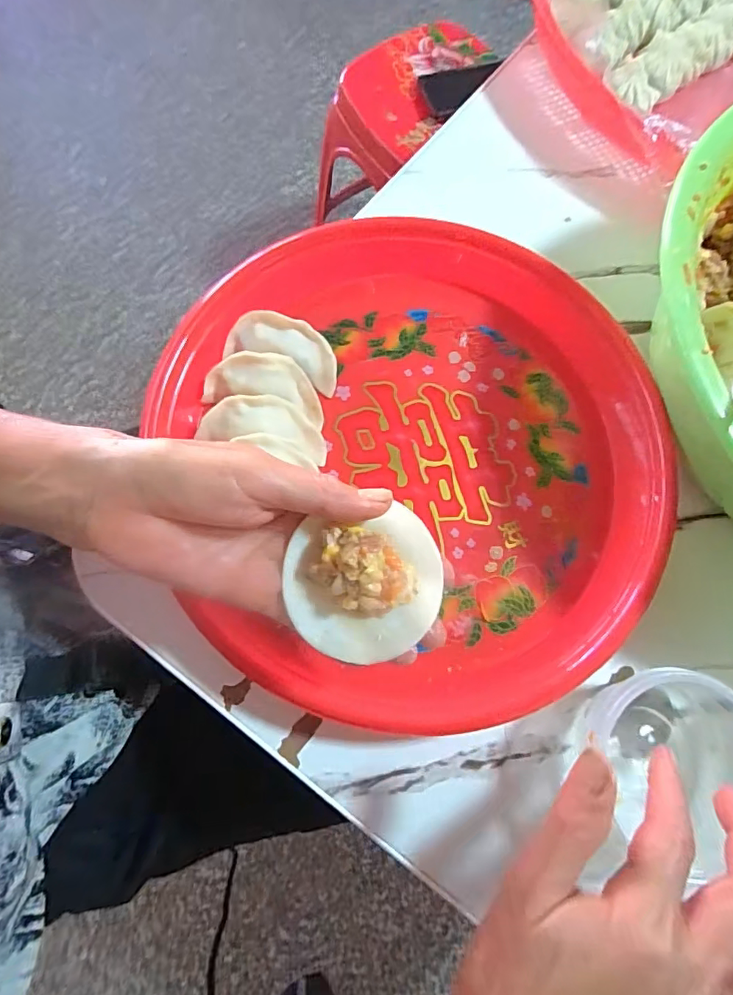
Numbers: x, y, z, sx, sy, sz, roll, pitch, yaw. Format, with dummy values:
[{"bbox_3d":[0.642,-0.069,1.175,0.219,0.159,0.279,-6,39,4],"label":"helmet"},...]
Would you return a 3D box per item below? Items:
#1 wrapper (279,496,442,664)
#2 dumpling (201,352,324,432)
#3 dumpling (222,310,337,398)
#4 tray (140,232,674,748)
[{"bbox_3d":[0.000,0.039,0.223,0.070,0.021,0.065,0,75,-1],"label":"wrapper"},{"bbox_3d":[-0.064,-0.073,0.319,0.076,0.014,0.039,8,117,-4],"label":"dumpling"},{"bbox_3d":[-0.054,-0.097,0.327,0.076,0.027,0.032,23,76,0],"label":"dumpling"},{"bbox_3d":[0.038,-0.029,0.317,0.307,0.041,0.308,1,77,-5],"label":"tray"}]

